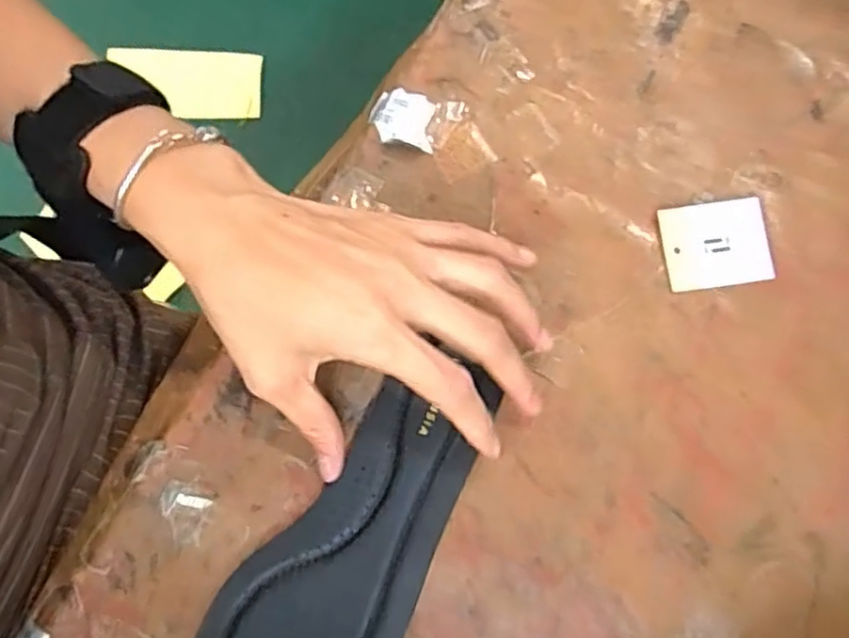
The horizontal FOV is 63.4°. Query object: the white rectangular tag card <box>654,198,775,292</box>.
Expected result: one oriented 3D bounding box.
[{"bbox_3d":[0.140,-0.036,0.329,0.049,0.005,0.040,-7,79,0],"label":"white rectangular tag card"}]

